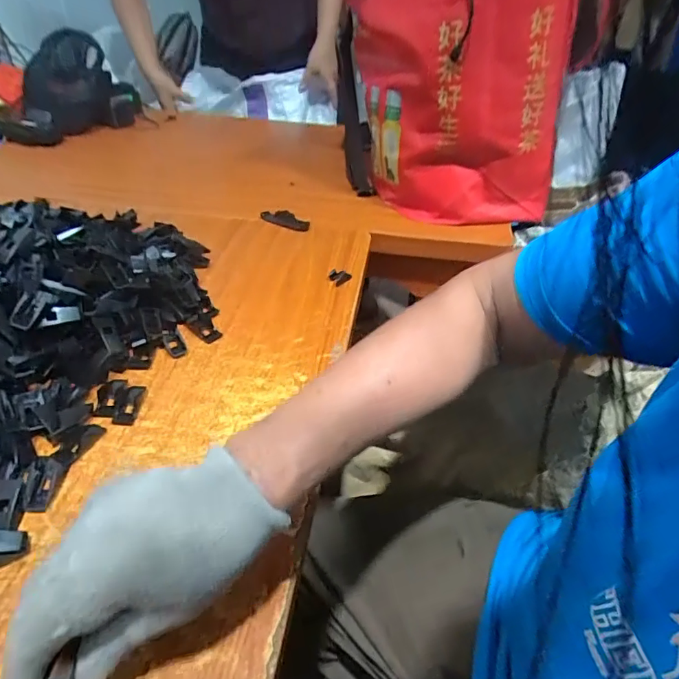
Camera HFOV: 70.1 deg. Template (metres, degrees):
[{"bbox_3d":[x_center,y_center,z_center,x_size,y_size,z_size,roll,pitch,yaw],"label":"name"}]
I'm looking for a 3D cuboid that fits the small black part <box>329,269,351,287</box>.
[{"bbox_3d":[0.001,-0.074,0.583,0.027,0.011,0.024,1,40,-4],"label":"small black part"}]

